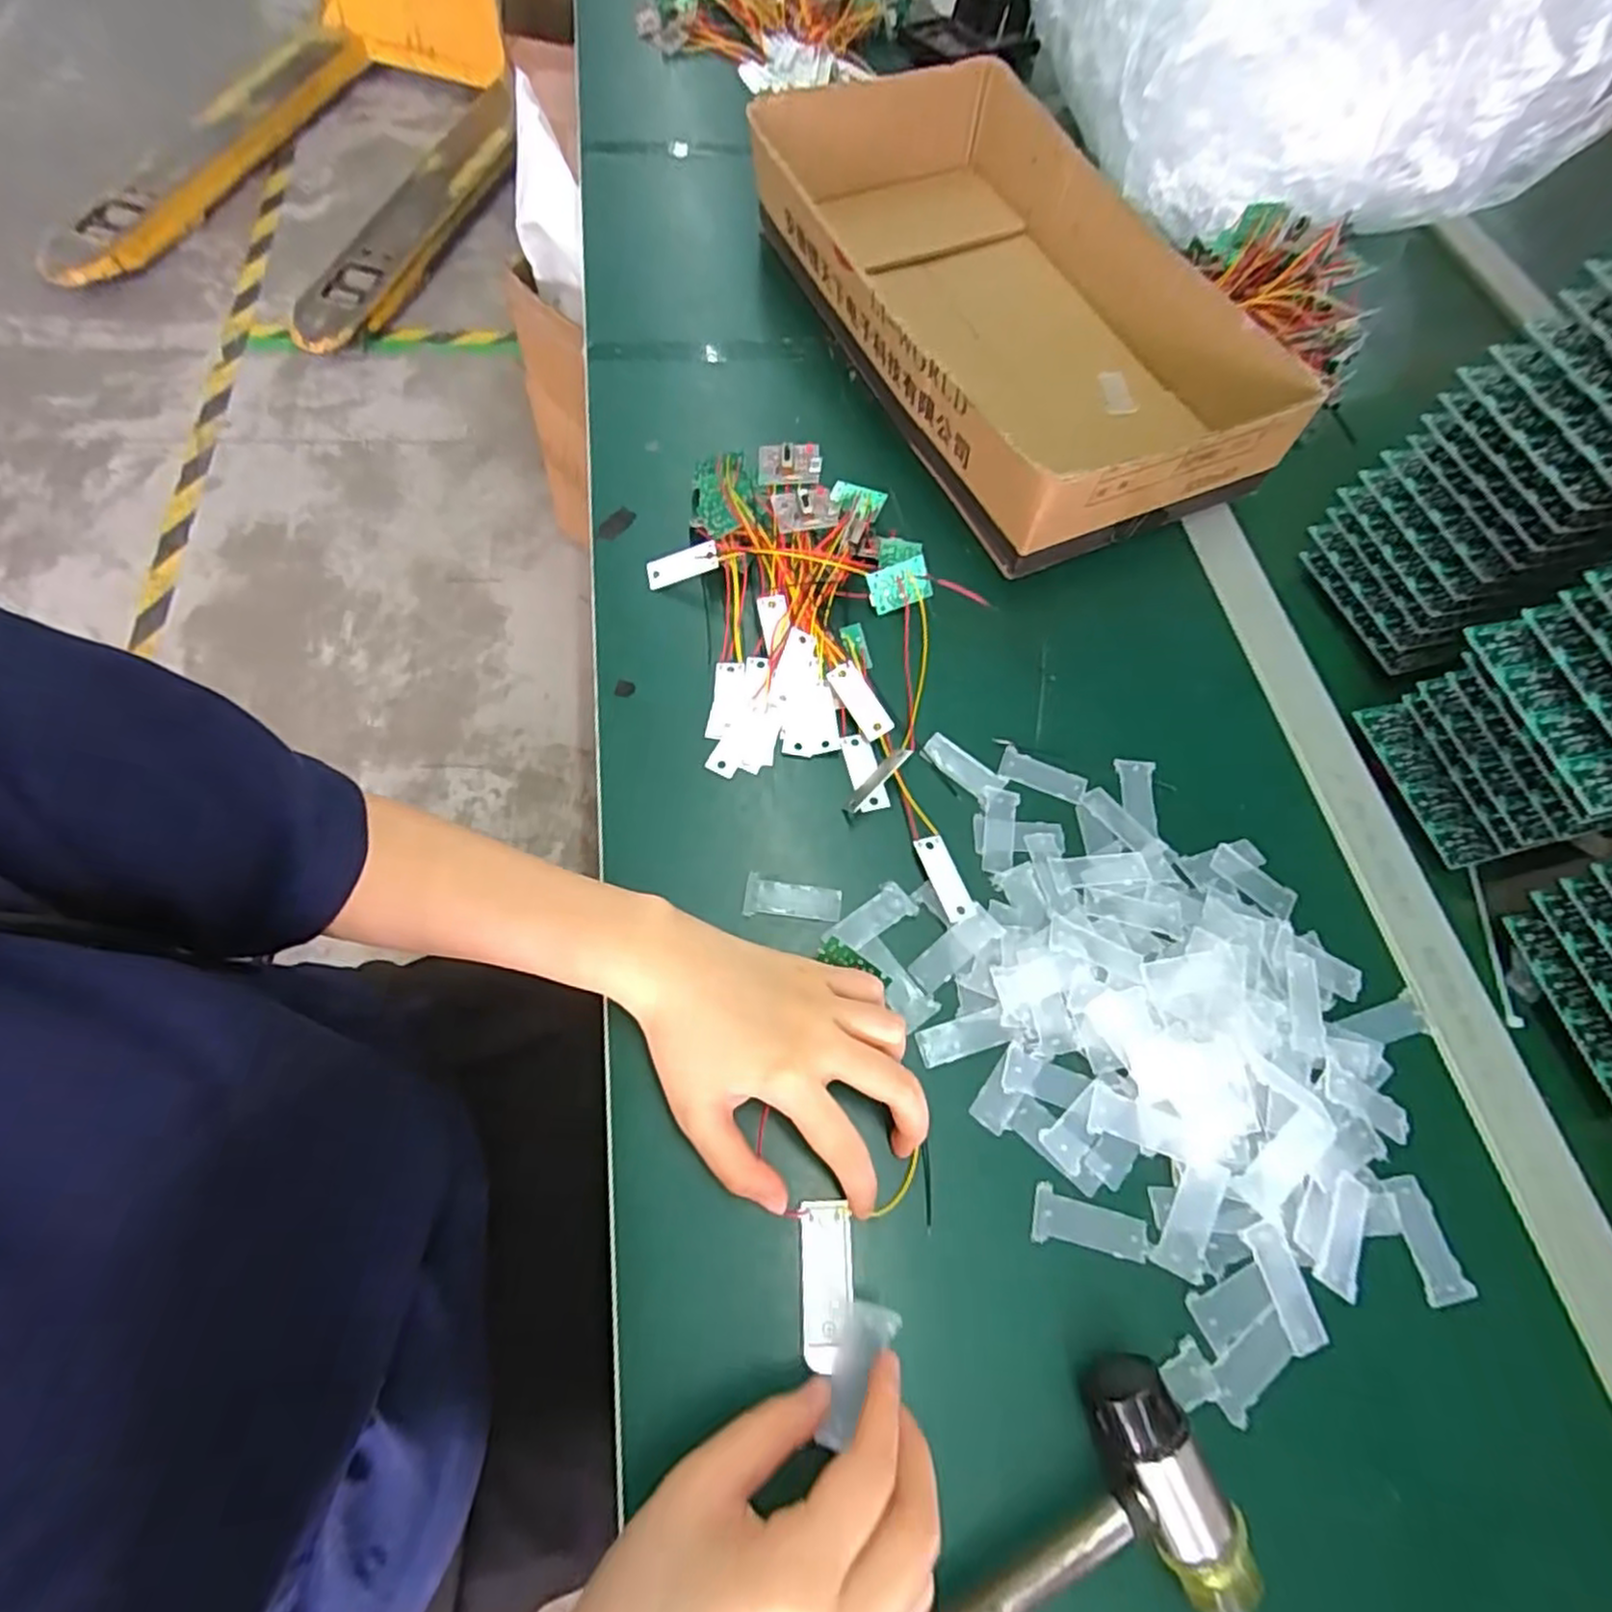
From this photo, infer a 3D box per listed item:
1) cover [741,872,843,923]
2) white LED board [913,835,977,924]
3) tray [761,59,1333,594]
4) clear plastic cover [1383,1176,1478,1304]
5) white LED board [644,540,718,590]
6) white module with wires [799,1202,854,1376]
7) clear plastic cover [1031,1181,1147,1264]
[{"bbox_3d":[-0.007,0.046,0.369,0.048,0.004,0.020,5,65,0],"label":"cover"},{"bbox_3d":[0.070,0.036,0.373,0.014,0.004,0.046,-18,67,-10],"label":"white LED board"},{"bbox_3d":[0.133,-0.383,0.541,0.227,0.076,0.458,-21,68,-12],"label":"tray"},{"bbox_3d":[0.270,0.187,0.319,0.021,0.004,0.048,-7,65,-5],"label":"clear plastic cover"},{"bbox_3d":[-0.075,-0.144,0.442,0.047,0.005,0.017,-13,108,16],"label":"white LED board"},{"bbox_3d":[0.008,0.191,0.296,0.021,0.004,0.056,3,61,-1],"label":"white module with wires"},{"bbox_3d":[0.121,0.179,0.313,0.047,0.004,0.021,15,65,5],"label":"clear plastic cover"}]

